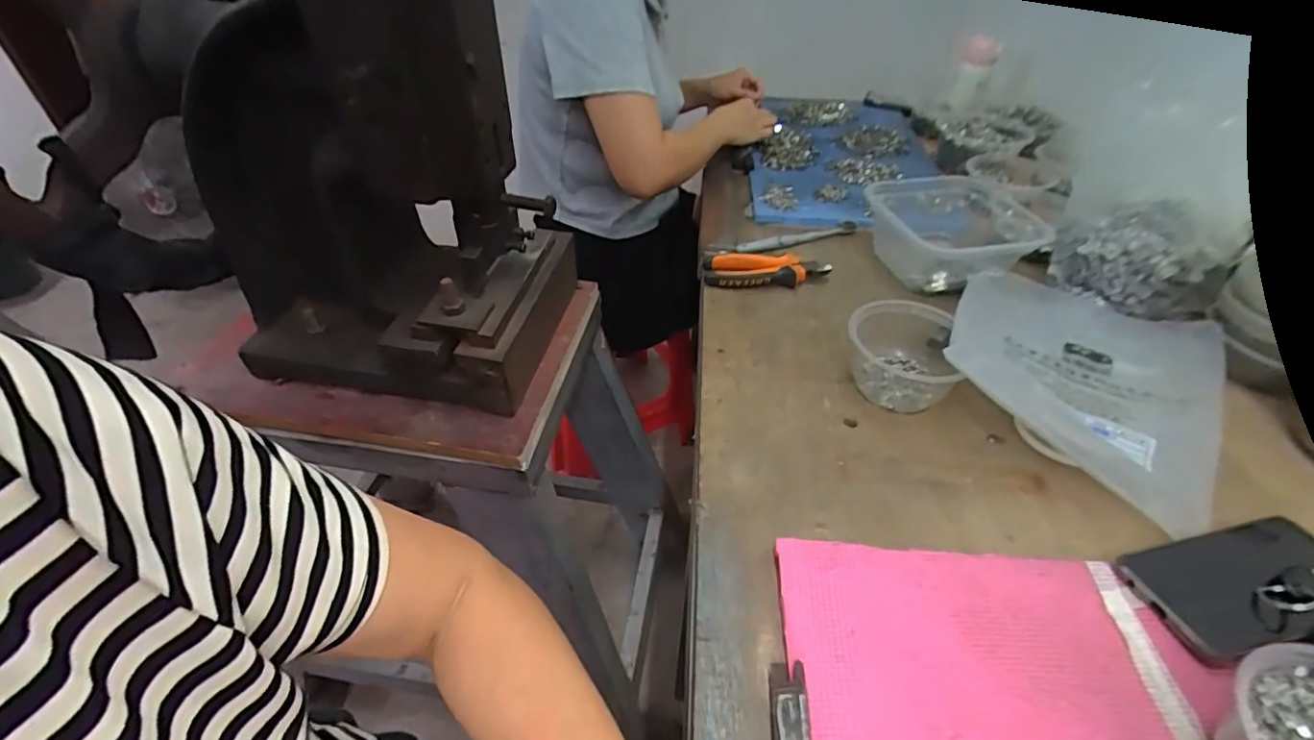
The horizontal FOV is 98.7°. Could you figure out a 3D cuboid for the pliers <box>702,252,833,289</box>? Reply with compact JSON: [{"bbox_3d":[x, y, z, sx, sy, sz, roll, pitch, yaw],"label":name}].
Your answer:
[{"bbox_3d":[0.133,-0.121,0.688,0.149,0.031,0.062,5,43,4],"label":"pliers"}]

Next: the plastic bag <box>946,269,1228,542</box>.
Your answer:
[{"bbox_3d":[0.395,-0.011,0.529,0.219,0.073,0.269,25,47,23],"label":"plastic bag"}]

